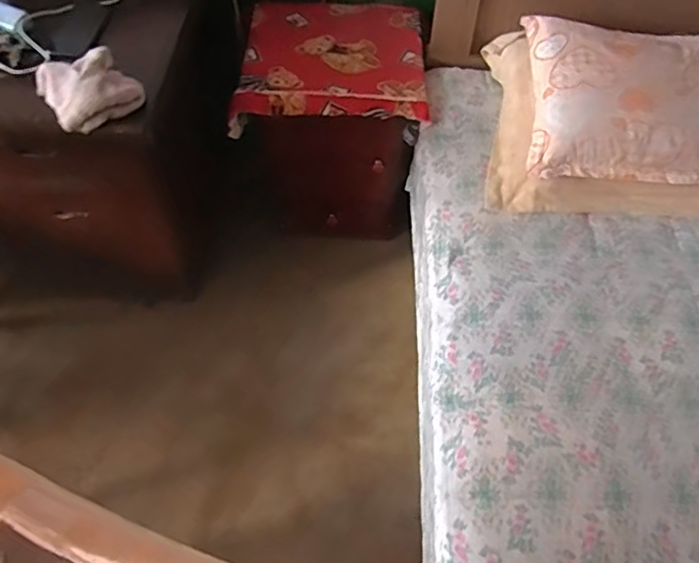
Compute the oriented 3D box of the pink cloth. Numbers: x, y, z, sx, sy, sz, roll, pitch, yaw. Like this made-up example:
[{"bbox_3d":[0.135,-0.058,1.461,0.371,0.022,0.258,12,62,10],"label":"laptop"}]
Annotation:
[{"bbox_3d":[-0.429,-0.325,0.930,0.143,0.047,0.163,-33,64,-21],"label":"pink cloth"}]

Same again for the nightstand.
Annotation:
[{"bbox_3d":[-0.062,-0.411,1.526,0.477,0.464,0.375,1,57,-2],"label":"nightstand"}]

